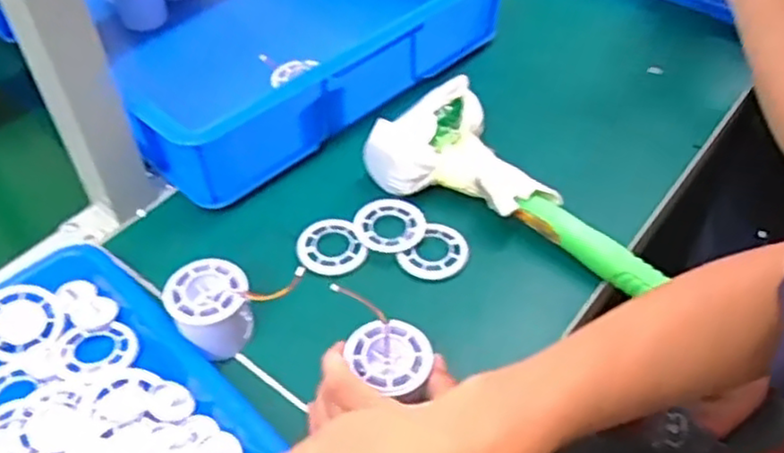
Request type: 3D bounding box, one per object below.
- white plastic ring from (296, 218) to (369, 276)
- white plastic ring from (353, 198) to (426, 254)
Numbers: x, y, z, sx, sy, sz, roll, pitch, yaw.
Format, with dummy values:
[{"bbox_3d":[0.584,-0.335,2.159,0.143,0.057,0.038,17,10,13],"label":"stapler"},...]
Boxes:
[{"bbox_3d":[-0.052,0.018,0.578,0.051,0.011,0.056,0,48,0],"label":"white plastic ring"},{"bbox_3d":[-0.002,0.000,0.586,0.059,0.008,0.055,0,50,0],"label":"white plastic ring"}]

